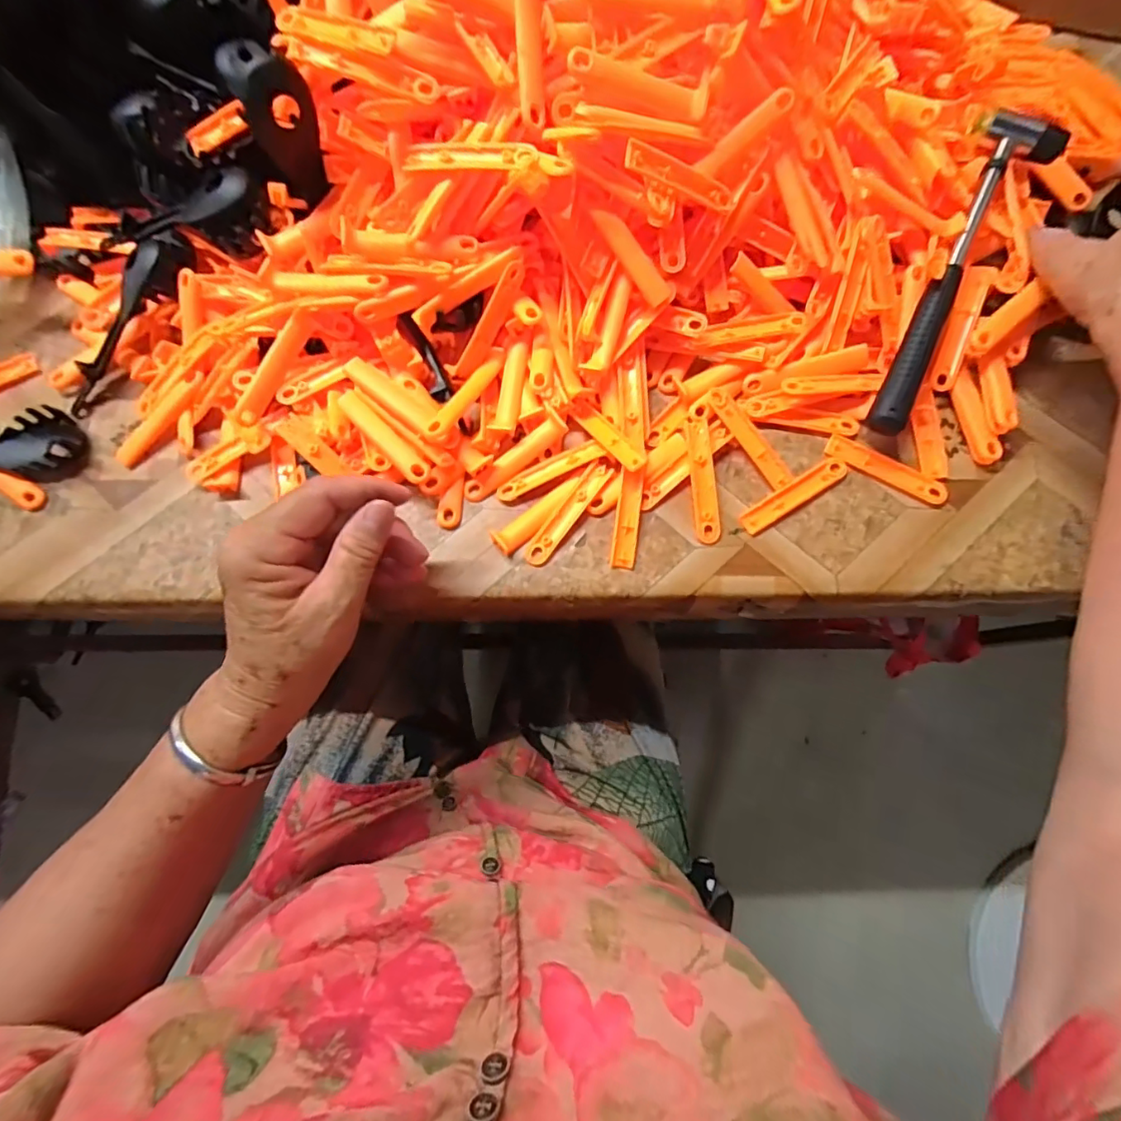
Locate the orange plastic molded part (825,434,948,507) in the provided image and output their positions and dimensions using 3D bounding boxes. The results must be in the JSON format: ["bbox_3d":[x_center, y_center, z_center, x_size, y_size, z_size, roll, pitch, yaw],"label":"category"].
[{"bbox_3d":[0.205,-0.057,0.341,0.076,0.004,0.016,28,79,7],"label":"orange plastic molded part"}]

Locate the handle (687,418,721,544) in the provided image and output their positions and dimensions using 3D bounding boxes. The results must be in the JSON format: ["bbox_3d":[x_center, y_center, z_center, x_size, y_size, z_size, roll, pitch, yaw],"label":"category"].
[{"bbox_3d":[0.088,-0.050,0.336,0.015,0.013,0.076,-4,77,0],"label":"handle"}]

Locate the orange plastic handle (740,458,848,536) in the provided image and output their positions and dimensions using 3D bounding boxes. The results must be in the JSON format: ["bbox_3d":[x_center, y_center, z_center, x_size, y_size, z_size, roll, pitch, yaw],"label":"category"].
[{"bbox_3d":[0.147,-0.042,0.338,0.076,0.004,0.016,-32,79,-6],"label":"orange plastic handle"}]

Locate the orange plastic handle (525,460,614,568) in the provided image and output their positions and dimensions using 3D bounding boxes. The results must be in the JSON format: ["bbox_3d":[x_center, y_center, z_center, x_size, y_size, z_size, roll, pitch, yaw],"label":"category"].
[{"bbox_3d":[0.005,-0.029,0.335,0.015,0.006,0.075,36,80,8],"label":"orange plastic handle"}]

